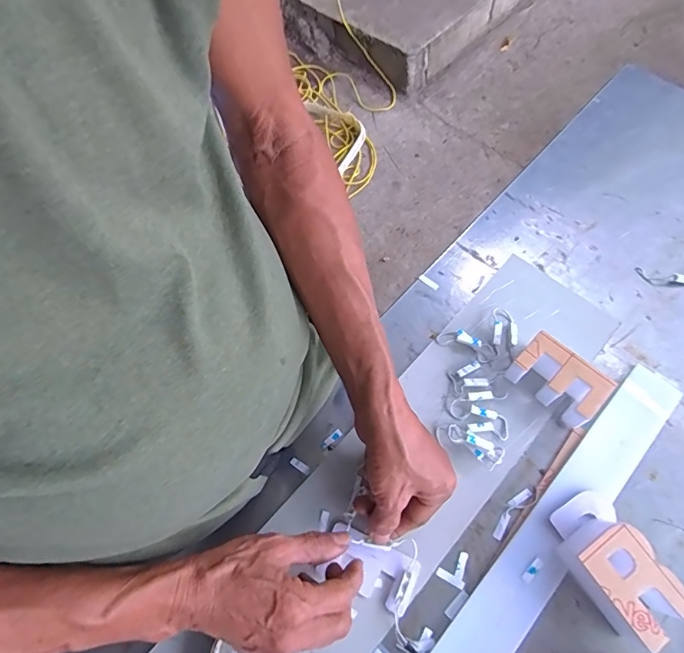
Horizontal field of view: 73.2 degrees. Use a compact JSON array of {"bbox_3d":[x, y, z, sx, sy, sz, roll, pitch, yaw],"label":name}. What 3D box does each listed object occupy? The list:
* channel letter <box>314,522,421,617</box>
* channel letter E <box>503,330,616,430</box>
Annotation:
[{"bbox_3d":[0.024,0.210,0.401,0.081,0.019,0.044,24,69,13],"label":"channel letter"},{"bbox_3d":[0.212,0.053,0.456,0.082,0.045,0.046,41,73,19],"label":"channel letter E"}]

